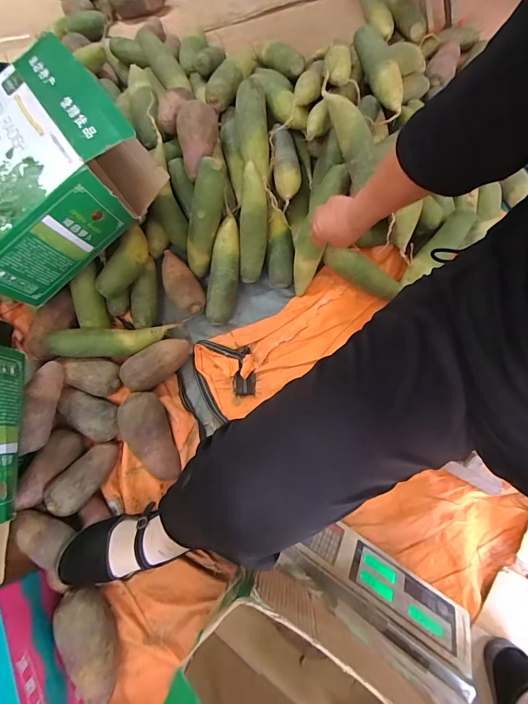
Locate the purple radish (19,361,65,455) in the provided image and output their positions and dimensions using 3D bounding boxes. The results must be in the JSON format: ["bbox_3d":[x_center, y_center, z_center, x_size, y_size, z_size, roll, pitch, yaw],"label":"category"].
[{"bbox_3d":[-0.389,0.092,0.615,0.047,0.057,0.160,-8,75,0],"label":"purple radish"}]

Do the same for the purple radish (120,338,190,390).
[{"bbox_3d":[-0.209,0.023,0.686,0.141,0.068,0.066,-34,76,-7],"label":"purple radish"}]

